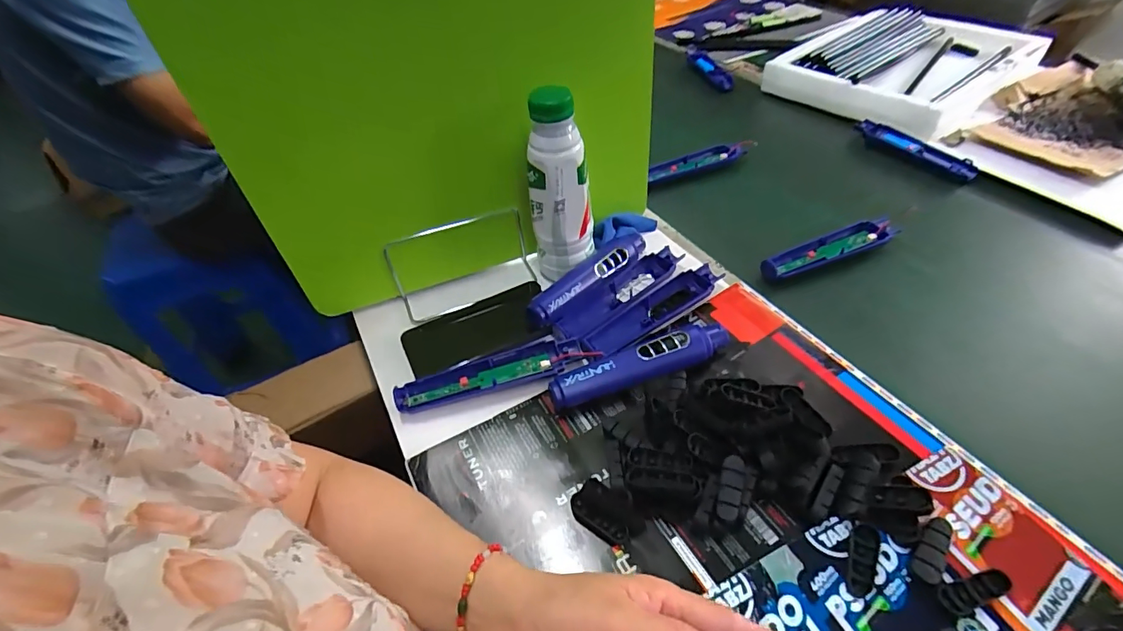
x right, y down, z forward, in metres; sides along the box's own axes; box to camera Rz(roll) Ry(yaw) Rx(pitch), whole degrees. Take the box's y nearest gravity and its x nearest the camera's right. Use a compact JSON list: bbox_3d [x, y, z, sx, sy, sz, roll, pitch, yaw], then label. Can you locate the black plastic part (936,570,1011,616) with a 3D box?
[{"bbox_3d":[0.259,0.174,0.301,0.044,0.010,0.016,-13,47,-7],"label":"black plastic part"}]

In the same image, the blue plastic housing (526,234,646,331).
[{"bbox_3d":[0.036,-0.046,0.512,0.030,0.023,0.176,33,57,30],"label":"blue plastic housing"}]

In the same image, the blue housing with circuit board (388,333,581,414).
[{"bbox_3d":[-0.066,0.056,0.451,0.173,0.017,0.042,-15,47,-9],"label":"blue housing with circuit board"}]

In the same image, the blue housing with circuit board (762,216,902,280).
[{"bbox_3d":[0.300,-0.073,0.547,0.169,0.026,0.032,-17,48,-10],"label":"blue housing with circuit board"}]

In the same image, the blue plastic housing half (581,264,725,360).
[{"bbox_3d":[0.092,-0.003,0.487,0.164,0.020,0.039,-28,51,-20],"label":"blue plastic housing half"}]

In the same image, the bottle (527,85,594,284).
[{"bbox_3d":[0.000,-0.124,0.476,0.051,0.182,0.049,28,55,28],"label":"bottle"}]

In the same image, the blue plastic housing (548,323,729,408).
[{"bbox_3d":[0.075,0.041,0.435,0.175,0.022,0.032,-22,49,-15],"label":"blue plastic housing"}]

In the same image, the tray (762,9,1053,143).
[{"bbox_3d":[0.587,-0.434,0.820,0.407,0.047,0.313,-30,51,-22],"label":"tray"}]

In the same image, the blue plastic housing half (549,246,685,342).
[{"bbox_3d":[0.061,-0.021,0.508,0.164,0.020,0.044,-33,53,-24],"label":"blue plastic housing half"}]

